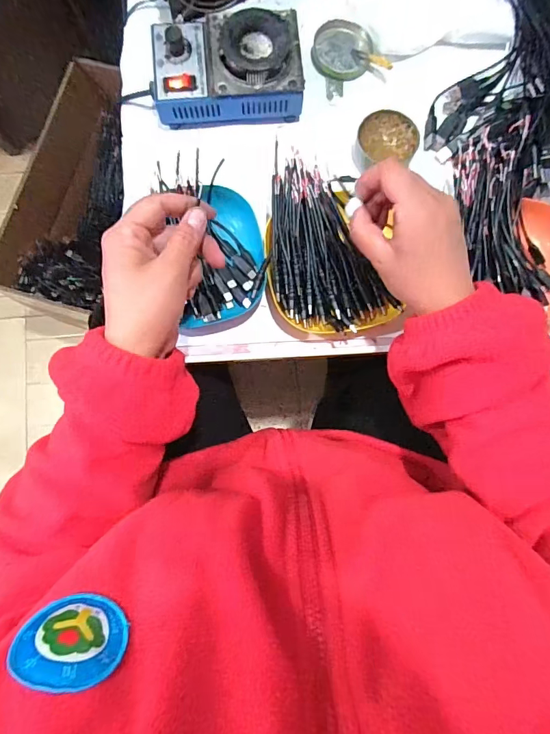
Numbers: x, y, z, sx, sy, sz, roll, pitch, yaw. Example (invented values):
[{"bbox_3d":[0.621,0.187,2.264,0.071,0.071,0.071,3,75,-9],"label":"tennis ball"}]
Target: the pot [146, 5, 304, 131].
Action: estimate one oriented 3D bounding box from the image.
[{"bbox_3d":[-0.049,-0.306,0.435,0.150,0.050,0.103,-5,83,-2],"label":"pot"}]

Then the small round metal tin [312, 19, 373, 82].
[{"bbox_3d":[0.075,-0.352,0.477,0.064,0.011,0.062,0,83,-1],"label":"small round metal tin"}]

